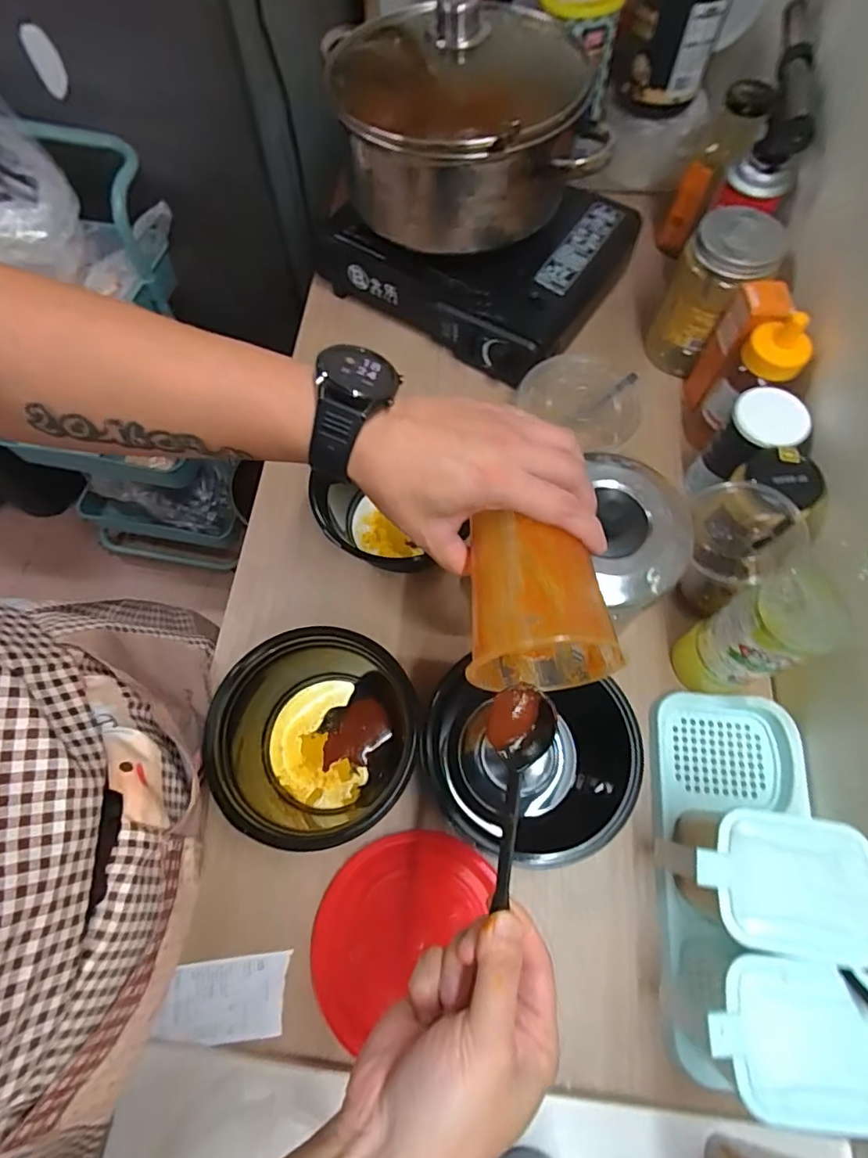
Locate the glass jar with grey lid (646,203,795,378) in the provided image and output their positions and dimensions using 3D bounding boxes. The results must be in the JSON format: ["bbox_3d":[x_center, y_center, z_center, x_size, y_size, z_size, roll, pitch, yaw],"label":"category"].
[{"bbox_3d":[0.313,-0.322,0.617,0.087,0.167,0.095,0,67,-1],"label":"glass jar with grey lid"}]

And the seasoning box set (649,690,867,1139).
[{"bbox_3d":[0.245,0.221,0.412,0.120,0.107,0.277,11,68,3],"label":"seasoning box set"}]

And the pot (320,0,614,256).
[{"bbox_3d":[0.023,-0.473,0.556,0.222,0.156,0.250,-15,68,-7],"label":"pot"}]

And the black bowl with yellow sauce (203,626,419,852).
[{"bbox_3d":[-0.103,0.133,0.464,0.146,0.081,0.162,14,68,5],"label":"black bowl with yellow sauce"}]

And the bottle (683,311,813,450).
[{"bbox_3d":[0.320,-0.195,0.552,0.052,0.156,0.064,5,67,1],"label":"bottle"}]

